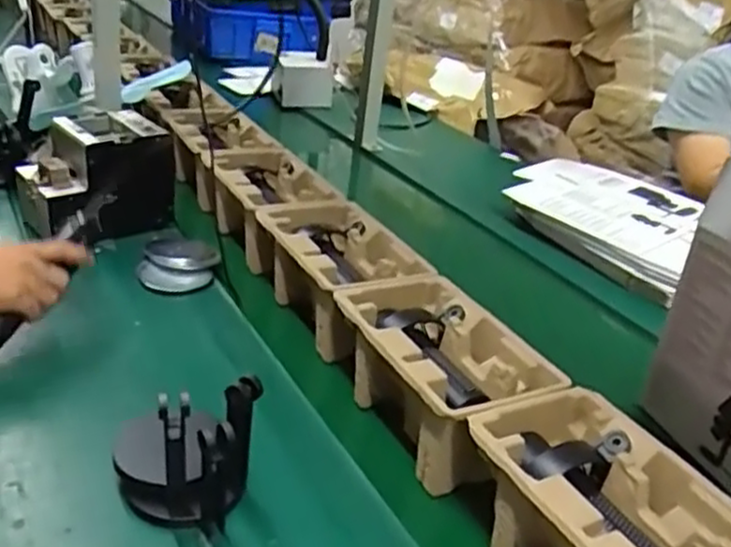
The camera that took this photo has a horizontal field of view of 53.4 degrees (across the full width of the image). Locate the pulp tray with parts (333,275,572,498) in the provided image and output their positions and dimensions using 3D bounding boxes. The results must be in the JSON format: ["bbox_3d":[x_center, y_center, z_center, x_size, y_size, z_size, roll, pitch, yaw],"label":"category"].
[{"bbox_3d":[0.070,0.098,0.741,0.149,0.087,0.228,-12,35,-33],"label":"pulp tray with parts"}]

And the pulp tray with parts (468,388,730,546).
[{"bbox_3d":[0.188,0.207,0.578,0.143,0.106,0.233,-8,34,-29],"label":"pulp tray with parts"}]

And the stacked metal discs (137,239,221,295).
[{"bbox_3d":[-0.250,-0.011,0.978,0.098,0.030,0.109,4,28,-3],"label":"stacked metal discs"}]

